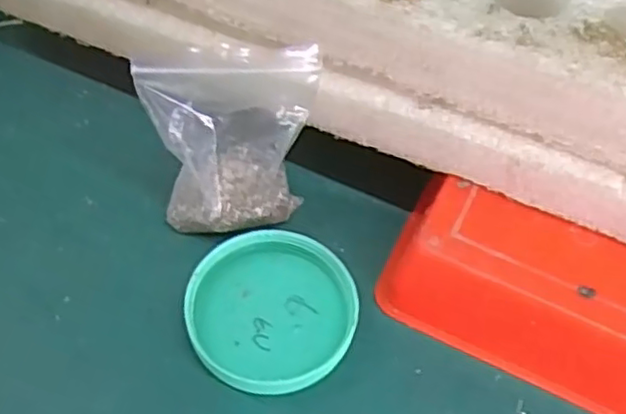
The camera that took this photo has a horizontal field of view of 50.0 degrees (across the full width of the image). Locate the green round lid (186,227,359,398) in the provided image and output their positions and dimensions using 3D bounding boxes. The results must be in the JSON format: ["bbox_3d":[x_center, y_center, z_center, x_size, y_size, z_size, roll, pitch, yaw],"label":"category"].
[{"bbox_3d":[-0.016,0.041,0.270,0.064,0.014,0.066,2,54,-2],"label":"green round lid"}]

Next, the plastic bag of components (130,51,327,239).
[{"bbox_3d":[-0.032,-0.023,0.270,0.065,0.089,0.031,-1,54,-4],"label":"plastic bag of components"}]

